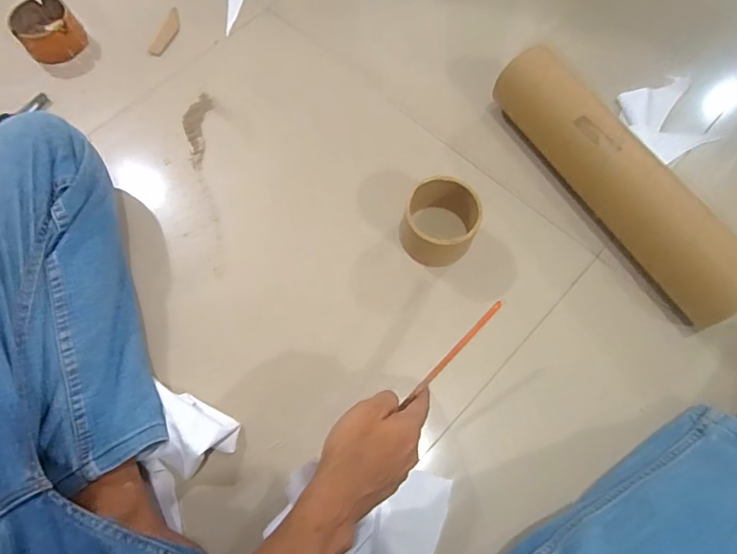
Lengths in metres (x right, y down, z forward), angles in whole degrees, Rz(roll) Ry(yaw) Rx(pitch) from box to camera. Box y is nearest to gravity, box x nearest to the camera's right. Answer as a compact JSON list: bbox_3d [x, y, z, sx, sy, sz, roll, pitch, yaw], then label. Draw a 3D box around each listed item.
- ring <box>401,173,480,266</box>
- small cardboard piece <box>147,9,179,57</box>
[{"bbox_3d":[0.080,-0.062,0.533,0.082,0.063,0.083,0,67,1],"label":"ring"},{"bbox_3d":[-0.299,-0.363,0.690,0.029,0.006,0.086,13,72,6],"label":"small cardboard piece"}]

